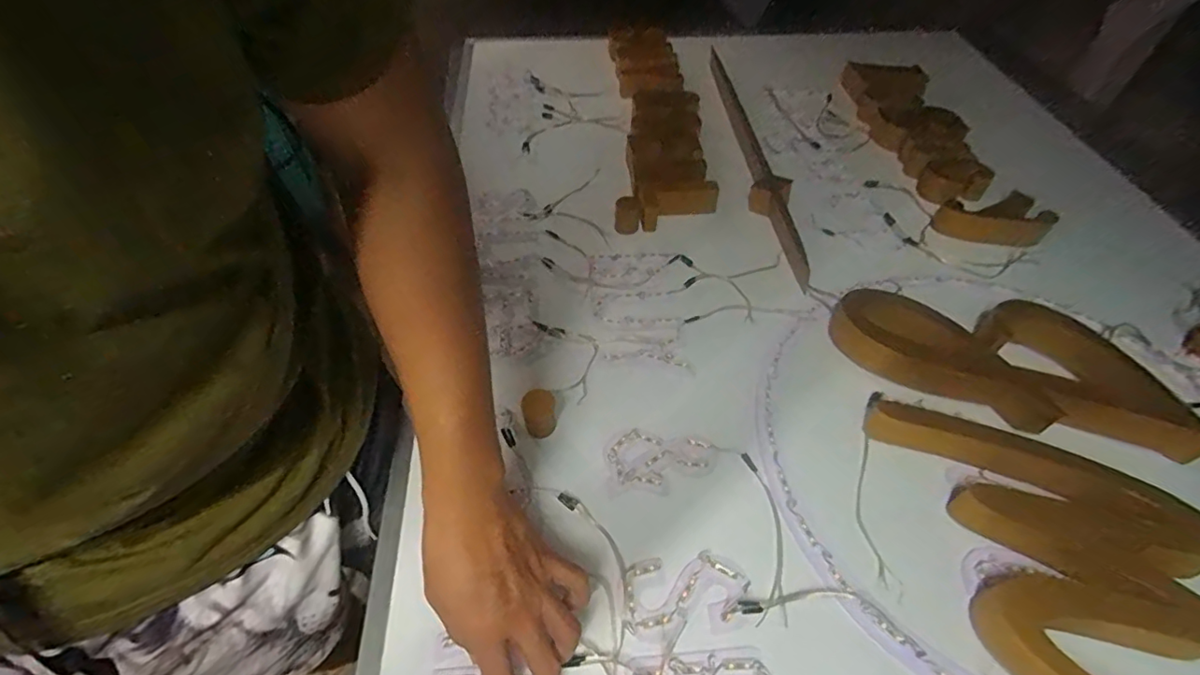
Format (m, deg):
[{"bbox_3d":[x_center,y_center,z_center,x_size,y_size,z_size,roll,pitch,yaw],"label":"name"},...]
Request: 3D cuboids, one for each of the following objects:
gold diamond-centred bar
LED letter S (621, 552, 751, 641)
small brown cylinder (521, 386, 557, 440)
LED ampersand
[{"bbox_3d":[0.244,-0.297,0.863,0.055,0.036,0.576,-1,51,-2],"label":"gold diamond-centred bar"},{"bbox_3d":[0.072,0.215,0.459,0.106,0.004,0.059,-6,51,-6],"label":"LED letter S"},{"bbox_3d":[-0.061,0.076,0.550,0.031,0.038,0.037,-15,52,-13],"label":"small brown cylinder"},{"bbox_3d":[0.060,0.121,0.533,0.108,0.006,0.067,0,51,-1],"label":"LED ampersand"}]

